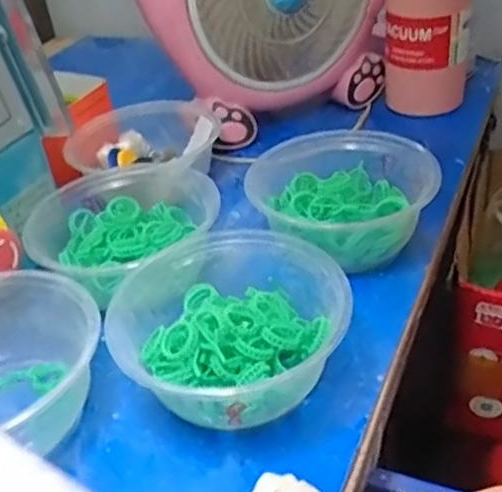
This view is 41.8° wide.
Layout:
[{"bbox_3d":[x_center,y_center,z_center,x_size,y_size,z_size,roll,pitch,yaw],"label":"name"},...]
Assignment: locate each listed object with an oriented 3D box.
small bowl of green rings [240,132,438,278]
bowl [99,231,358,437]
[{"bbox_3d":[0.066,-0.035,0.492,0.133,0.058,0.137,-7,35,-1],"label":"small bowl of green rings"},{"bbox_3d":[-0.014,0.052,0.391,0.130,0.061,0.116,-21,37,-20],"label":"bowl"}]

